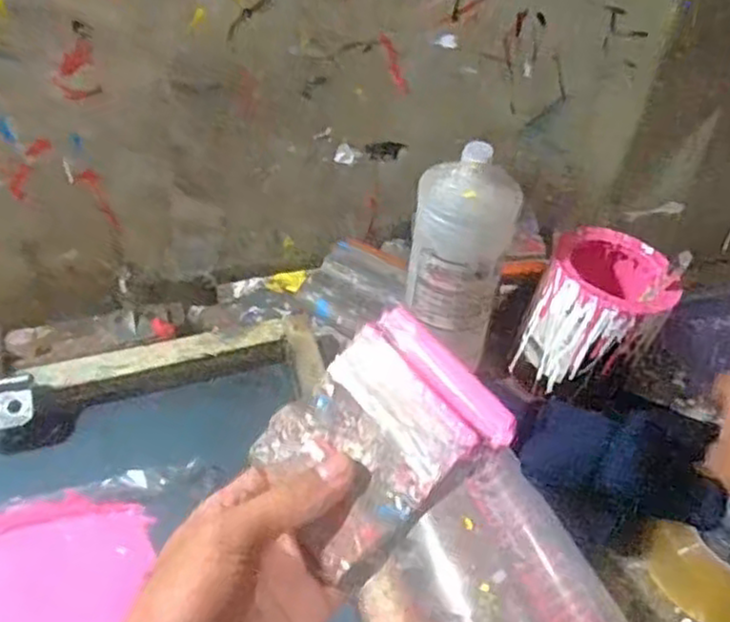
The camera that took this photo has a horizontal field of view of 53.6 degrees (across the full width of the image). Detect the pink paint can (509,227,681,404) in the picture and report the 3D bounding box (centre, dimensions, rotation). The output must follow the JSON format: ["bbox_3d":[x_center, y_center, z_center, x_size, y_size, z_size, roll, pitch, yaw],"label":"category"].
[{"bbox_3d":[0.209,0.005,0.651,0.103,0.124,0.123,26,50,21],"label":"pink paint can"}]

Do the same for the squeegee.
[{"bbox_3d":[0.004,0.053,0.300,0.091,0.015,0.075,-45,60,2],"label":"squeegee"}]

